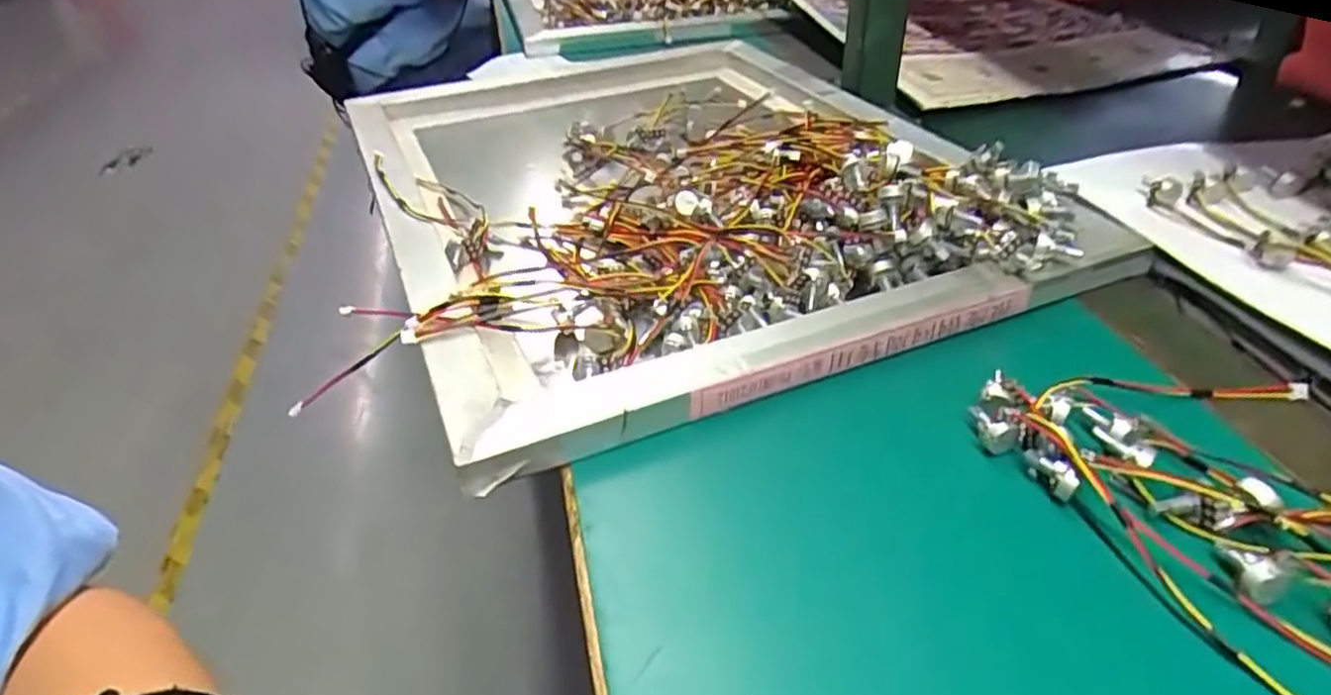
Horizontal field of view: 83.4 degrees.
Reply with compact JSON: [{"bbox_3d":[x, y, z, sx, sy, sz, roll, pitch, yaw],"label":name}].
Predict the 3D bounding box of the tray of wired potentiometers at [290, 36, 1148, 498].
[{"bbox_3d":[-0.029,-0.159,0.586,0.436,0.056,0.609,-17,39,-17],"label":"tray of wired potentiometers"}]

